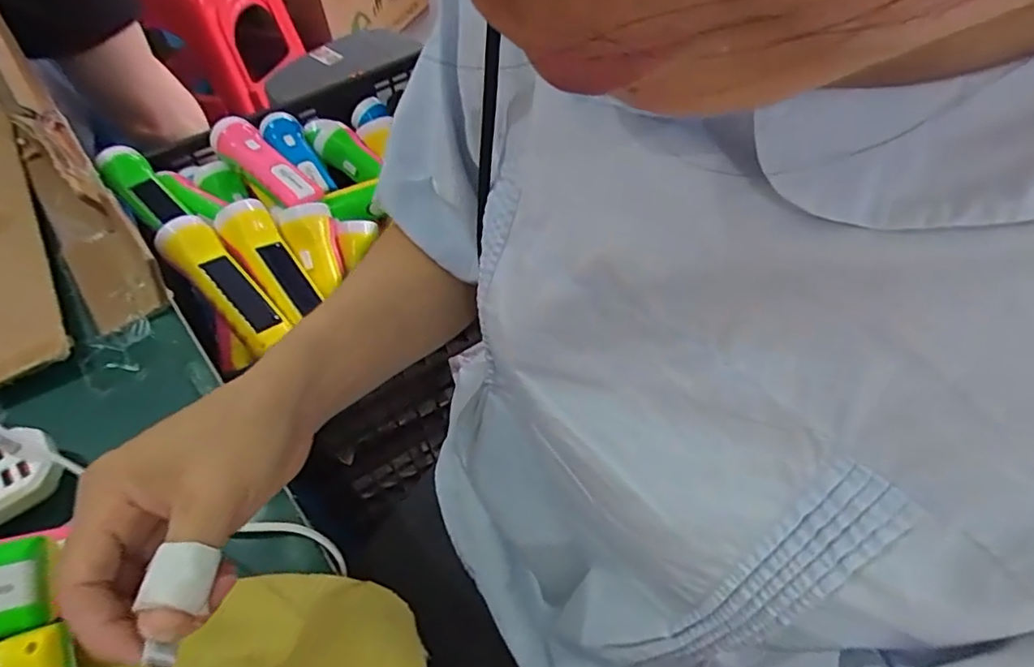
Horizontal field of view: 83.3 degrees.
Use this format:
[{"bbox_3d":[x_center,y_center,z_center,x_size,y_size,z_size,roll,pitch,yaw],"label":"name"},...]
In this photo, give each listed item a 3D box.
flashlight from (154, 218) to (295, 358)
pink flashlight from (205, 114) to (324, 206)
[{"bbox_3d":[-0.282,-0.048,0.553,0.065,0.051,0.150,-39,76,-23],"label":"flashlight"},{"bbox_3d":[-0.285,-0.193,0.652,0.049,0.027,0.190,-39,60,-23],"label":"pink flashlight"}]

